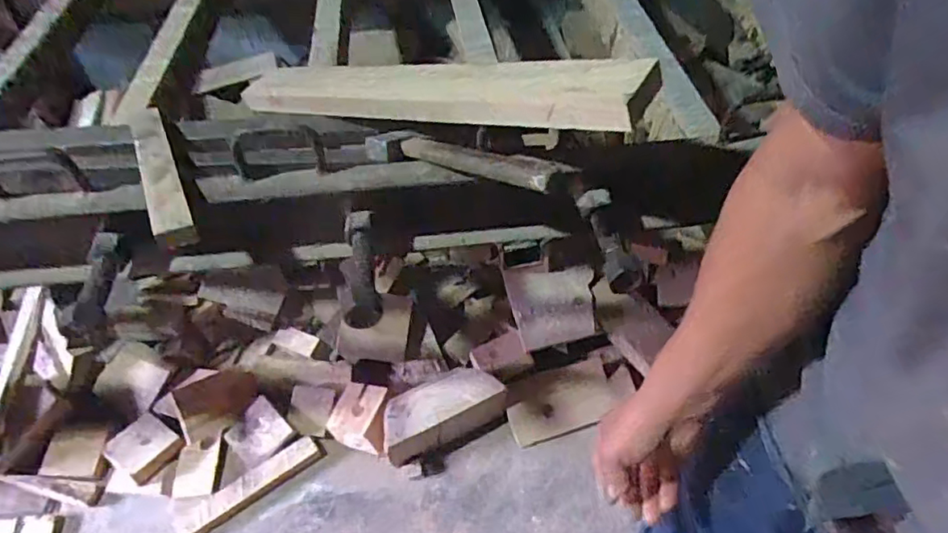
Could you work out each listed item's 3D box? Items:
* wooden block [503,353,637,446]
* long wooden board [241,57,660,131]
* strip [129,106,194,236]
[{"bbox_3d":[0.223,0.306,1.376,0.292,0.031,0.145,-15,83,-5],"label":"wooden block"},{"bbox_3d":[-0.099,-0.239,0.808,0.690,0.057,0.086,13,48,36],"label":"long wooden board"},{"bbox_3d":[-0.410,-0.136,0.768,0.043,0.020,0.388,-24,40,-19],"label":"strip"}]

